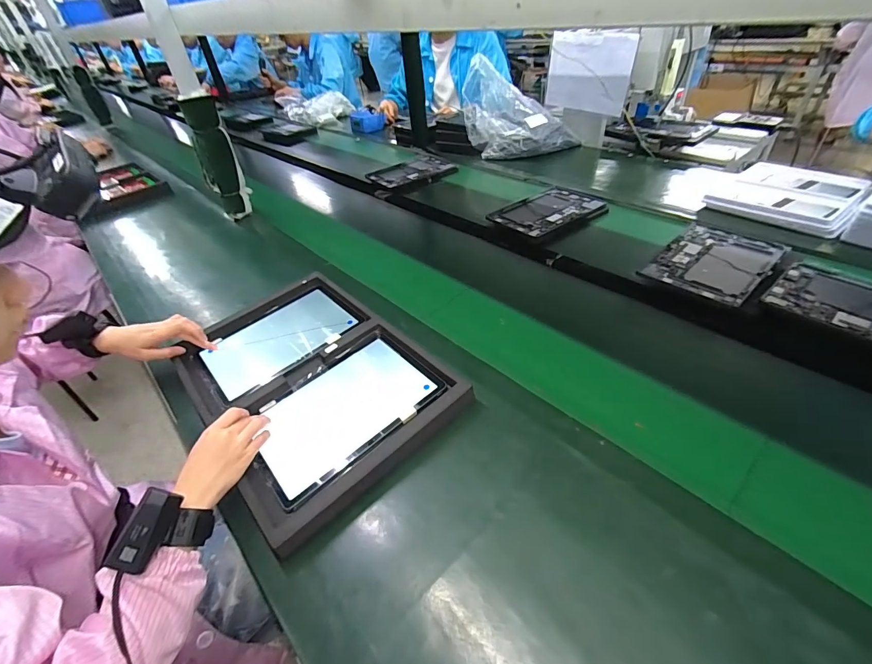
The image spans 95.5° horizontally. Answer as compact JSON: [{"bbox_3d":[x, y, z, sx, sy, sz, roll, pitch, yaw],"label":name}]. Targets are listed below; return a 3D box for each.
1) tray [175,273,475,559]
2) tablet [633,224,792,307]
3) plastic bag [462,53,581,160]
[{"bbox_3d":[-0.188,0.063,0.605,0.305,0.030,0.432,-32,47,-27],"label":"tray"},{"bbox_3d":[0.521,-0.136,0.742,0.251,0.008,0.169,-35,48,-29],"label":"tablet"},{"bbox_3d":[0.281,-0.735,1.304,0.384,0.217,0.232,-1,41,7],"label":"plastic bag"}]

